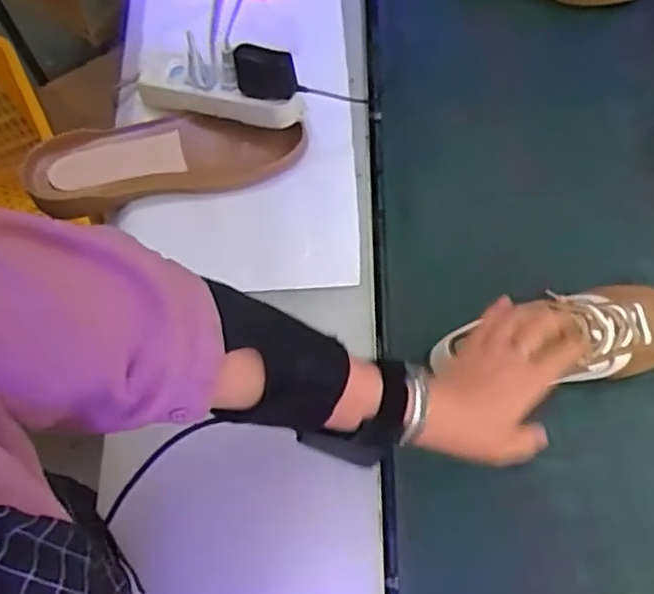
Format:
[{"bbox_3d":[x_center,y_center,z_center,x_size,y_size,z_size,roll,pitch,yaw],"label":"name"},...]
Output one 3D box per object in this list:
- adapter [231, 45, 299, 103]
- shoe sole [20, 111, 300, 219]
[{"bbox_3d":[-0.057,-0.210,0.651,0.061,0.047,0.022,19,67,6],"label":"adapter"},{"bbox_3d":[-0.163,-0.138,0.699,0.274,0.037,0.098,-8,67,-5],"label":"shoe sole"}]

